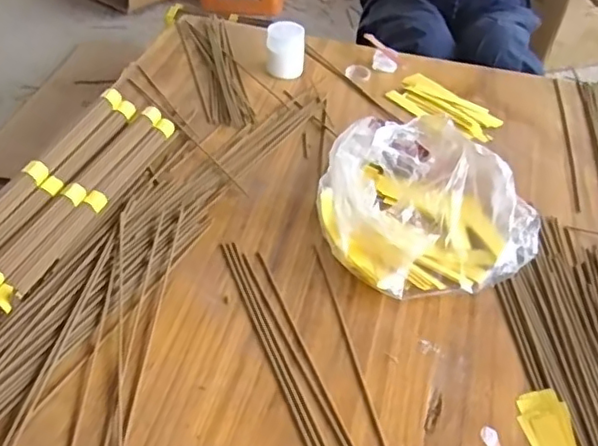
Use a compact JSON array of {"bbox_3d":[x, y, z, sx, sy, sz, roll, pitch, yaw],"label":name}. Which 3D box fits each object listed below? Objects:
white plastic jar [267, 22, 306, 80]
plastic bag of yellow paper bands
[{"bbox_3d":[-0.021,-0.260,0.906,0.057,0.067,0.053,3,44,1],"label":"white plastic jar"},{"bbox_3d":[0.136,-0.027,0.640,0.216,0.101,0.232,35,53,29],"label":"plastic bag of yellow paper bands"}]

